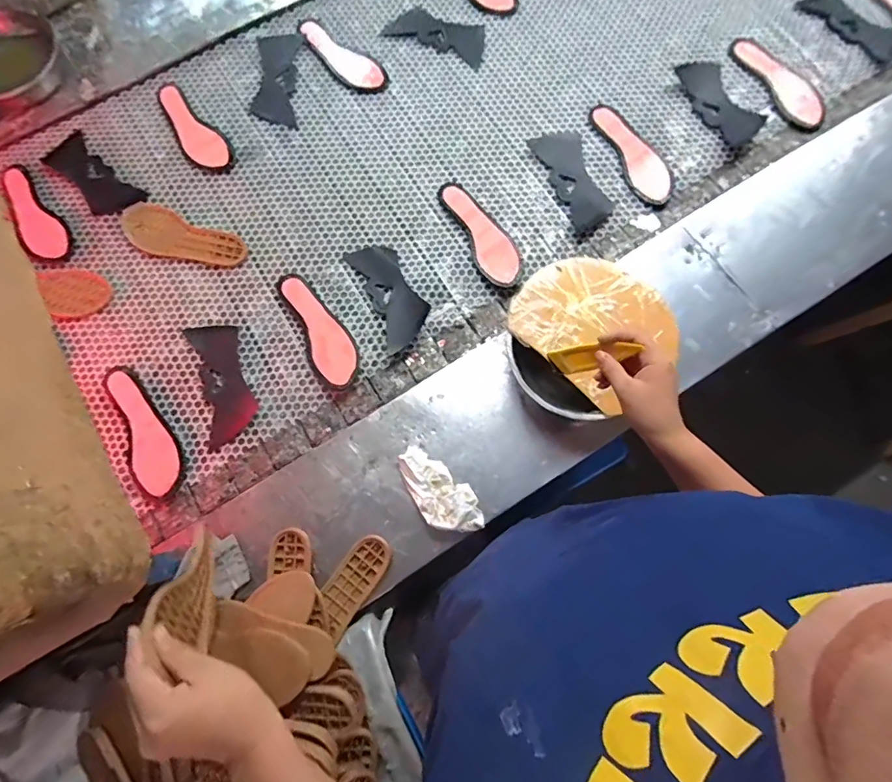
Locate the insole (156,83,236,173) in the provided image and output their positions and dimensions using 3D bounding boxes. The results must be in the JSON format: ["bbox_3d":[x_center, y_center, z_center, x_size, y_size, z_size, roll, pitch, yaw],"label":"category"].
[{"bbox_3d":[-0.487,-0.506,0.893,0.077,0.007,0.233,-36,77,-8],"label":"insole"}]

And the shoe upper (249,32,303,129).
[{"bbox_3d":[-0.337,-0.623,0.928,0.084,0.005,0.220,-2,75,1],"label":"shoe upper"}]

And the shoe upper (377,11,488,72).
[{"bbox_3d":[-0.016,-0.733,0.951,0.209,0.005,0.100,20,77,6],"label":"shoe upper"}]

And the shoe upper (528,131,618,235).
[{"bbox_3d":[0.238,-0.393,0.859,0.088,0.005,0.214,-23,76,-7],"label":"shoe upper"}]

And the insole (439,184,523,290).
[{"bbox_3d":[0.063,-0.285,0.830,0.078,0.016,0.239,-28,71,-9],"label":"insole"}]

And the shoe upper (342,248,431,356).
[{"bbox_3d":[-0.098,-0.174,0.798,0.086,0.025,0.199,-29,77,-6],"label":"shoe upper"}]

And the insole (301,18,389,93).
[{"bbox_3d":[-0.208,-0.684,0.945,0.082,0.009,0.232,-38,78,-8],"label":"insole"}]

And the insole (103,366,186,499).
[{"bbox_3d":[-0.493,0.063,0.746,0.080,0.013,0.229,-34,77,-7],"label":"insole"}]

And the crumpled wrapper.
[{"bbox_3d":[-0.010,0.145,0.685,0.078,0.031,0.152,-32,77,-7],"label":"crumpled wrapper"}]

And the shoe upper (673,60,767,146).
[{"bbox_3d":[0.524,-0.555,0.877,0.097,0.029,0.178,-29,77,-6],"label":"shoe upper"}]

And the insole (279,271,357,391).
[{"bbox_3d":[-0.213,-0.110,0.788,0.076,0.019,0.231,-25,72,-9],"label":"insole"}]

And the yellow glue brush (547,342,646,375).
[{"bbox_3d":[0.165,-0.041,0.541,0.006,0.121,0.030,-6,87,-33],"label":"yellow glue brush"}]

